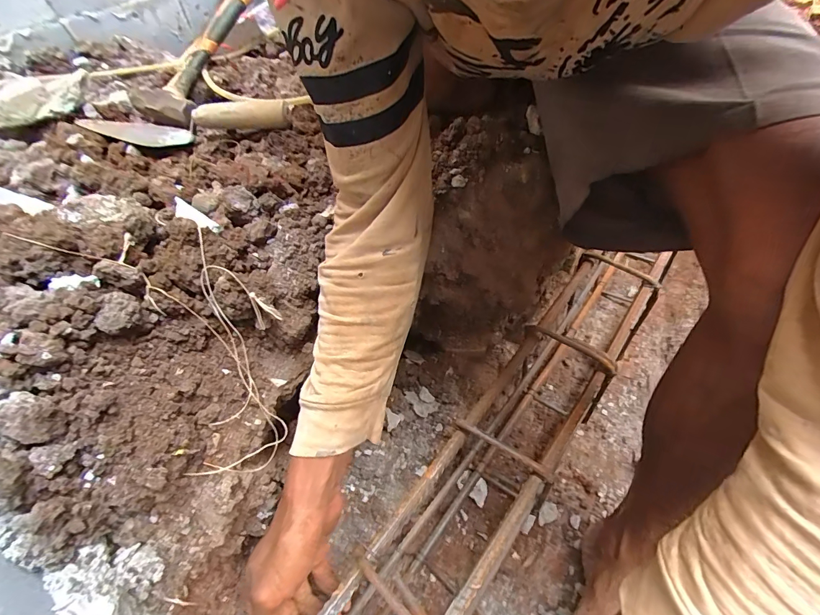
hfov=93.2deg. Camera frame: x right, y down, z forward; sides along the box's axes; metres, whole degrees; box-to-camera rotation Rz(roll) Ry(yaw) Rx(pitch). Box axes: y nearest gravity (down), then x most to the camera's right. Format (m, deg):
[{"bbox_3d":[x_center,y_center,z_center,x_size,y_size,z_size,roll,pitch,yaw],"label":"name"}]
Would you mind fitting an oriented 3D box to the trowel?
[{"bbox_3d":[-0.322,-0.262,0.548,0.306,0.050,0.073,-7,50,-1],"label":"trowel"}]

